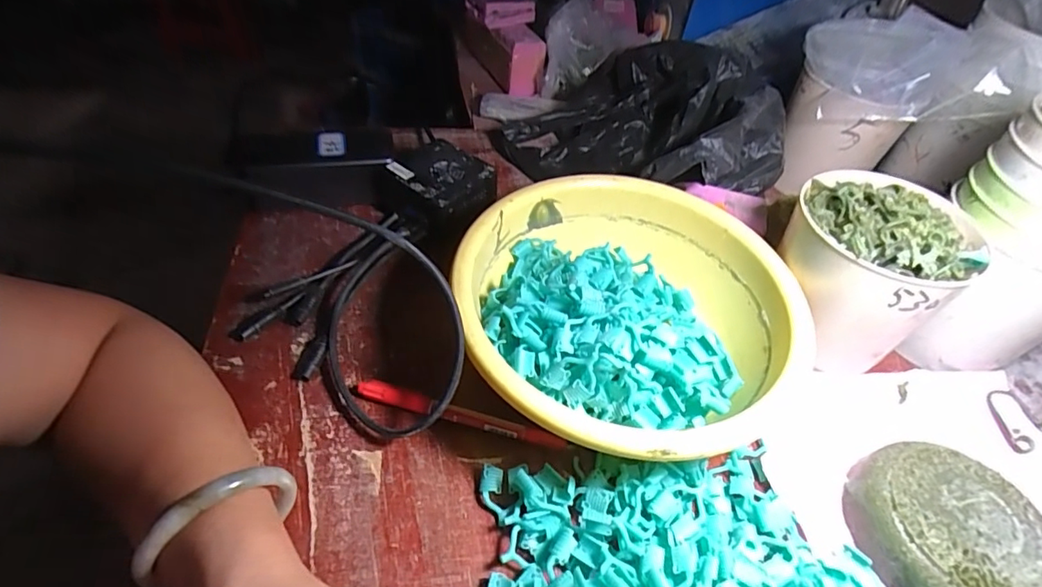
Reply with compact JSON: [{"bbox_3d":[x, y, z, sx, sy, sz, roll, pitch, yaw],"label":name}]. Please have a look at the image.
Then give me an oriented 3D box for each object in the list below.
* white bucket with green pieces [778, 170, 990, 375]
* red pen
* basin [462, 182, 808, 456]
[{"bbox_3d":[0.239,-0.015,0.368,0.098,0.119,0.108,-30,57,-29],"label":"white bucket with green pieces"},{"bbox_3d":[-0.043,0.079,0.342,0.146,0.010,0.011,14,47,7],"label":"red pen"},{"bbox_3d":[0.073,0.014,0.358,0.231,0.070,0.217,3,47,-3],"label":"basin"}]

